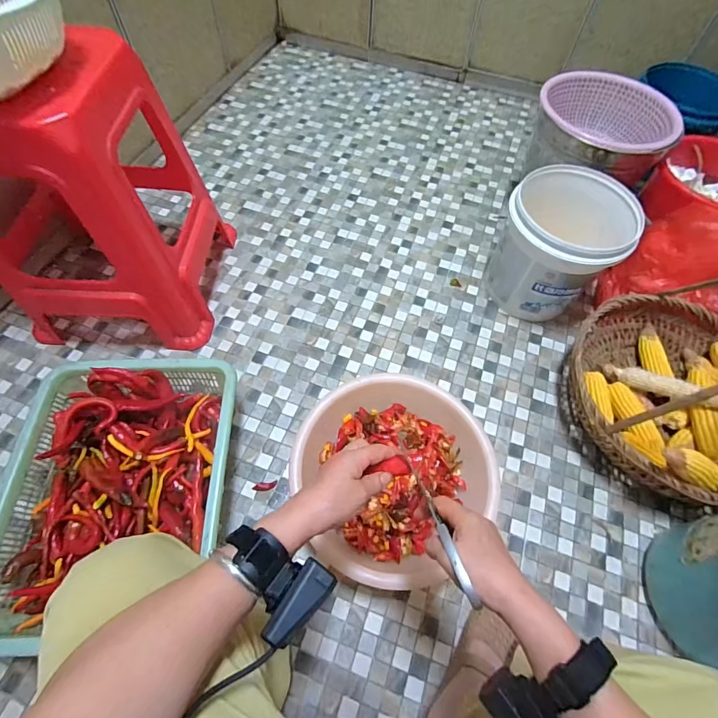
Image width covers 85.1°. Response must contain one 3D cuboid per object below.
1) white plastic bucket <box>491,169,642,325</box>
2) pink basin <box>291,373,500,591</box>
[{"bbox_3d":[0.444,-0.248,0.903,0.238,0.267,0.228,1,61,-2],"label":"white plastic bucket"},{"bbox_3d":[0.057,0.196,0.726,0.321,0.113,0.314,1,61,-2],"label":"pink basin"}]

